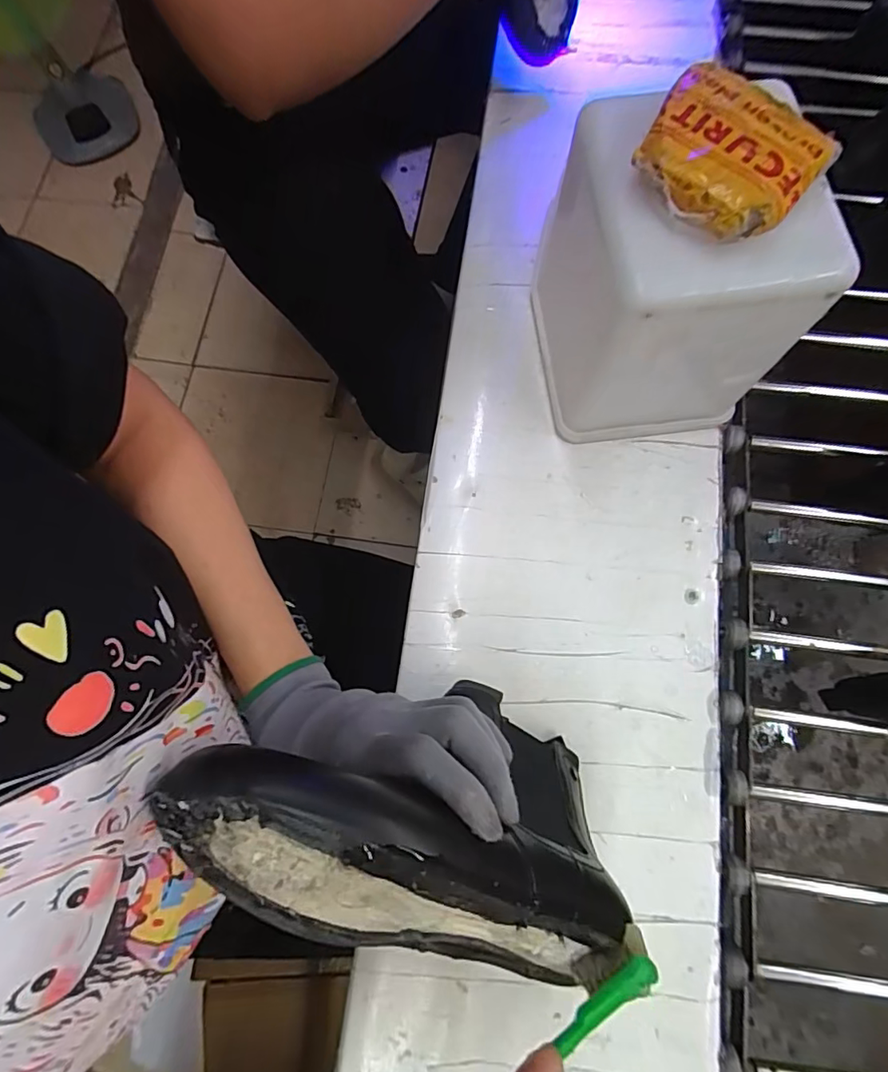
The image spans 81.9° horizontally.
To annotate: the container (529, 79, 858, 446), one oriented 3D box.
[{"bbox_3d":[0.141,-0.181,0.352,0.141,0.178,0.168,-7,76,-1],"label":"container"}]

